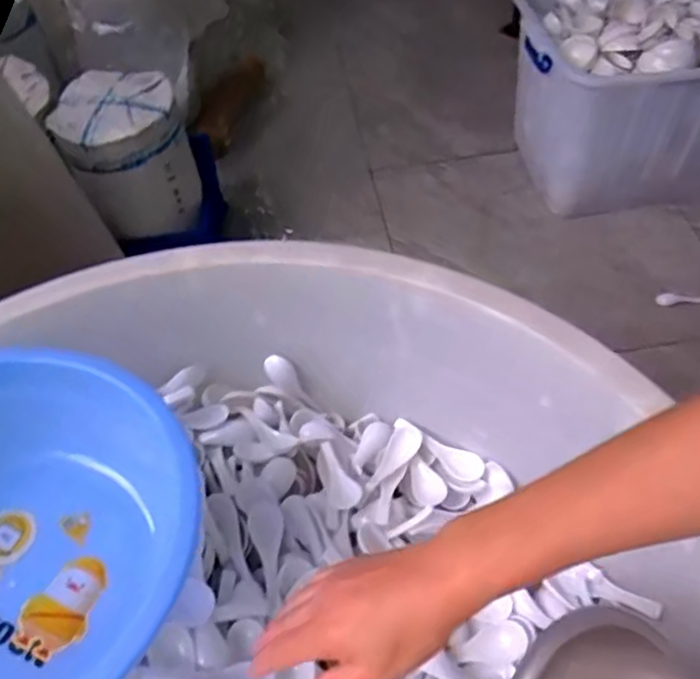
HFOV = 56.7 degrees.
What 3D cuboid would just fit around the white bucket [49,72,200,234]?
[{"bbox_3d":[-0.485,-0.413,1.429,0.255,0.265,0.293,-15,54,-9],"label":"white bucket"}]

